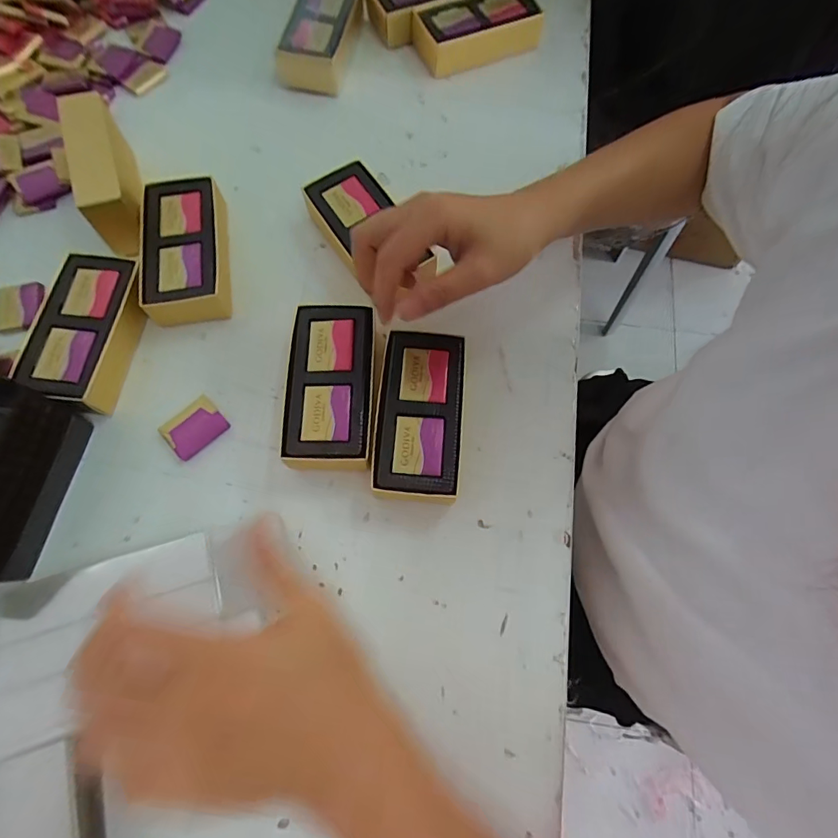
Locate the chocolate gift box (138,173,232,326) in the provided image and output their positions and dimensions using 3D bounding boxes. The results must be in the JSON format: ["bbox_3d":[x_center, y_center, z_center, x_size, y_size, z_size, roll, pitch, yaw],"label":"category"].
[{"bbox_3d":[-0.181,-0.132,0.360,0.062,0.029,0.120,-9,72,-5],"label":"chocolate gift box"}]

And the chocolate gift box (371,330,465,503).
[{"bbox_3d":[0.000,0.000,0.317,0.056,0.032,0.114,5,71,0],"label":"chocolate gift box"}]

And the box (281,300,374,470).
[{"bbox_3d":[-0.061,-0.021,0.326,0.057,0.034,0.119,1,71,-2],"label":"box"}]

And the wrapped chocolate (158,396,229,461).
[{"bbox_3d":[-0.161,0.006,0.328,0.039,0.007,0.032,-42,78,-14],"label":"wrapped chocolate"}]

